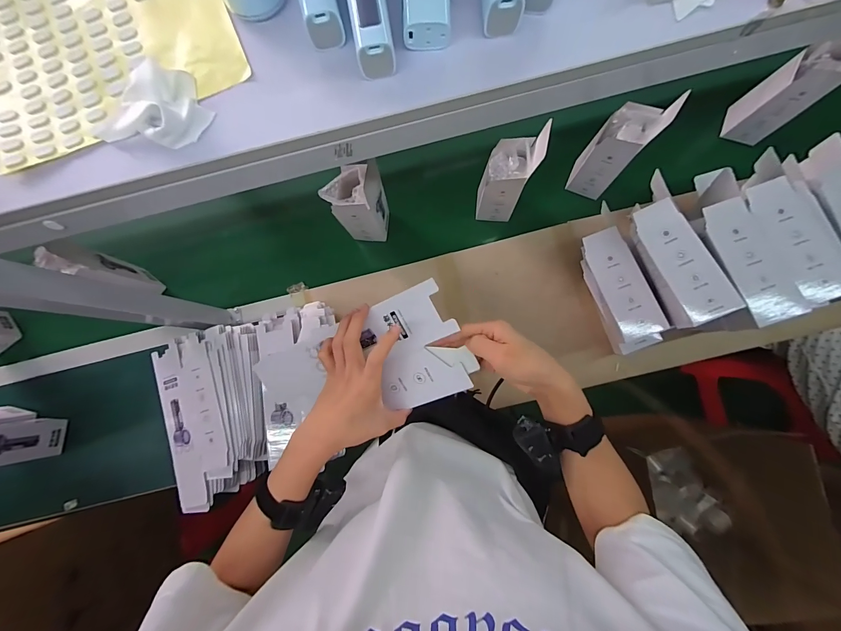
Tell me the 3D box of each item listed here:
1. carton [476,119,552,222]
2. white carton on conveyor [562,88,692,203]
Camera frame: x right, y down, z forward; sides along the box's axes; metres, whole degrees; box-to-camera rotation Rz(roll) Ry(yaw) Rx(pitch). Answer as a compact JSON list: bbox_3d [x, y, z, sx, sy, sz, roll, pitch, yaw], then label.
[{"bbox_3d":[0.159,-0.256,0.667,0.087,0.204,0.081,10,83,4],"label":"carton"},{"bbox_3d":[0.363,-0.311,0.665,0.089,0.221,0.097,26,85,6],"label":"white carton on conveyor"}]

